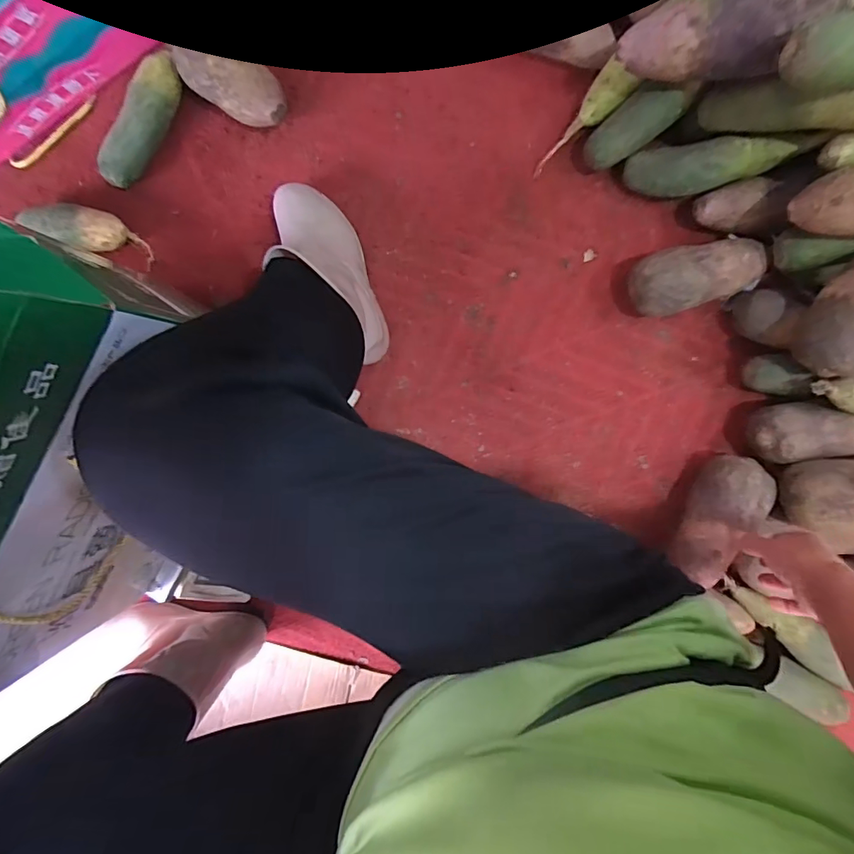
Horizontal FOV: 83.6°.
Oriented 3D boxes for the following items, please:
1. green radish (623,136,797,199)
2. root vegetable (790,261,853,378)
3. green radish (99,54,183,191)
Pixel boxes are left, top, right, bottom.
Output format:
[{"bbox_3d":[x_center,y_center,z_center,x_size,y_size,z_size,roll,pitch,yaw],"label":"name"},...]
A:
[{"bbox_3d":[0.312,-0.293,0.538,0.160,0.054,0.049,2,96,21],"label":"green radish"},{"bbox_3d":[0.435,-0.118,0.487,0.061,0.056,0.126,18,96,3],"label":"root vegetable"},{"bbox_3d":[-0.365,-0.390,0.613,0.055,0.058,0.173,36,97,1],"label":"green radish"}]

